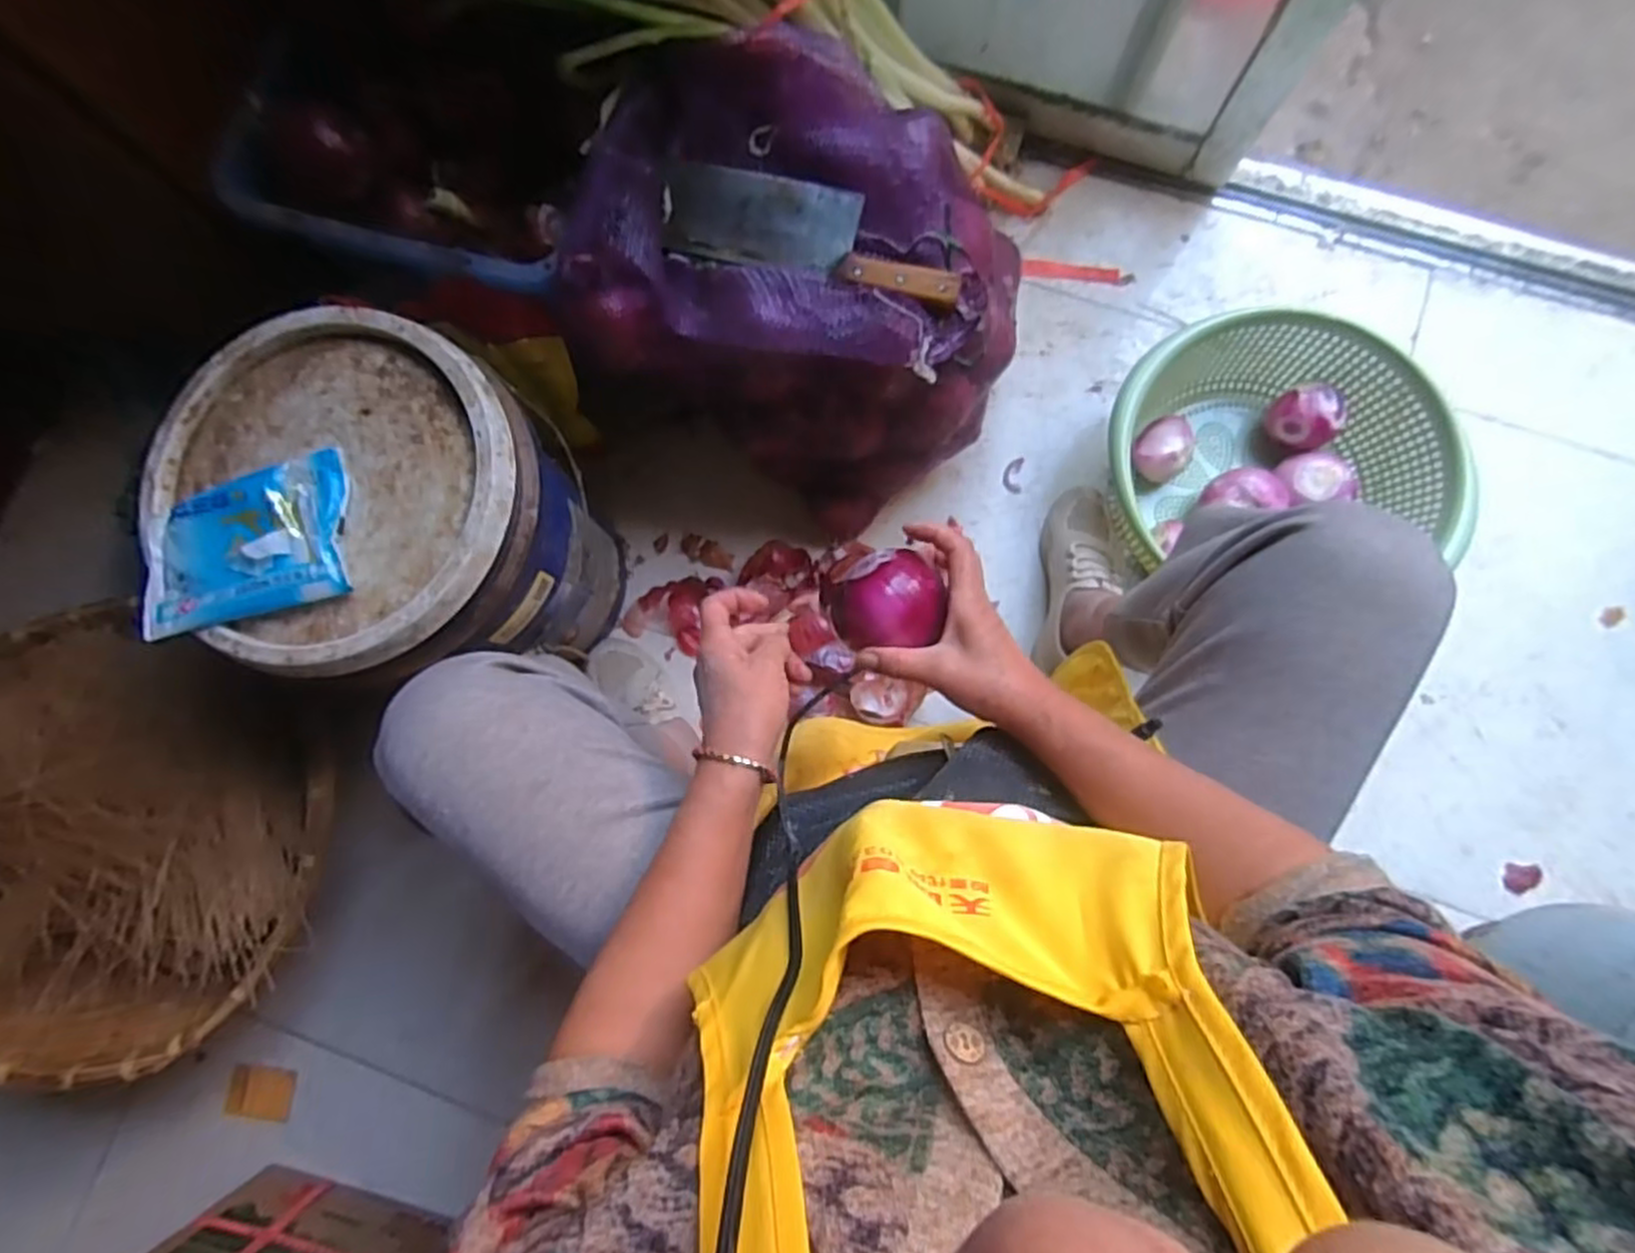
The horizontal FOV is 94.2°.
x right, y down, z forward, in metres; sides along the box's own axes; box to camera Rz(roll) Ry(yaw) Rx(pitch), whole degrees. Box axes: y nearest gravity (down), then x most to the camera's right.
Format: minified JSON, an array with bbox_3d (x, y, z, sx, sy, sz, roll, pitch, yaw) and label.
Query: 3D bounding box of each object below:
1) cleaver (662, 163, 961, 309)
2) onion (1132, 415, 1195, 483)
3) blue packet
[{"bbox_3d":[-0.006,-0.364,0.706,0.283,0.027,0.095,16,83,4],"label":"cleaver"},{"bbox_3d":[0.424,-0.216,0.938,0.064,0.069,0.065,0,83,2],"label":"onion"},{"bbox_3d":[-0.456,-0.062,0.604,0.174,0.035,0.106,-18,82,-1],"label":"blue packet"}]

